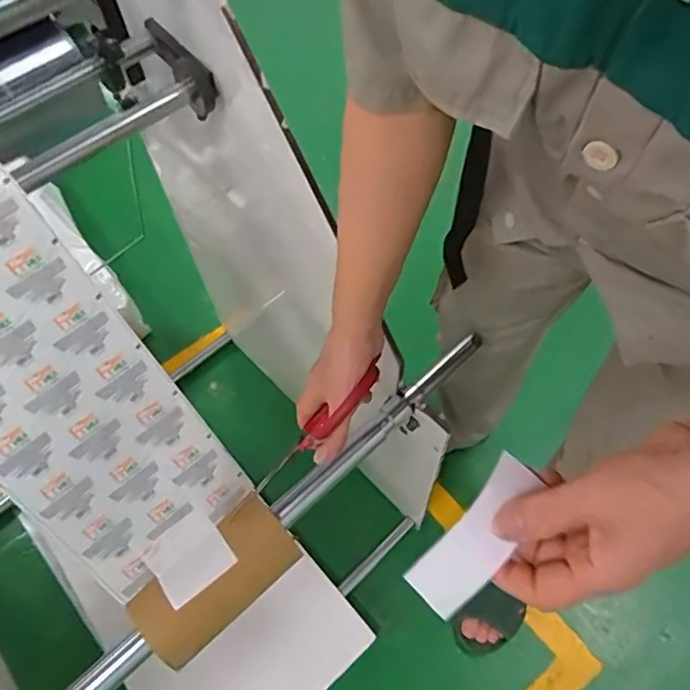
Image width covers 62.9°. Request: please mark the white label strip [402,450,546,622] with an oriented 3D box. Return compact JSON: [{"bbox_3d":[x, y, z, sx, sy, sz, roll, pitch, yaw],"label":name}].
[{"bbox_3d":[0.072,0.103,0.309,0.035,0.015,0.091,33,83,19],"label":"white label strip"}]

